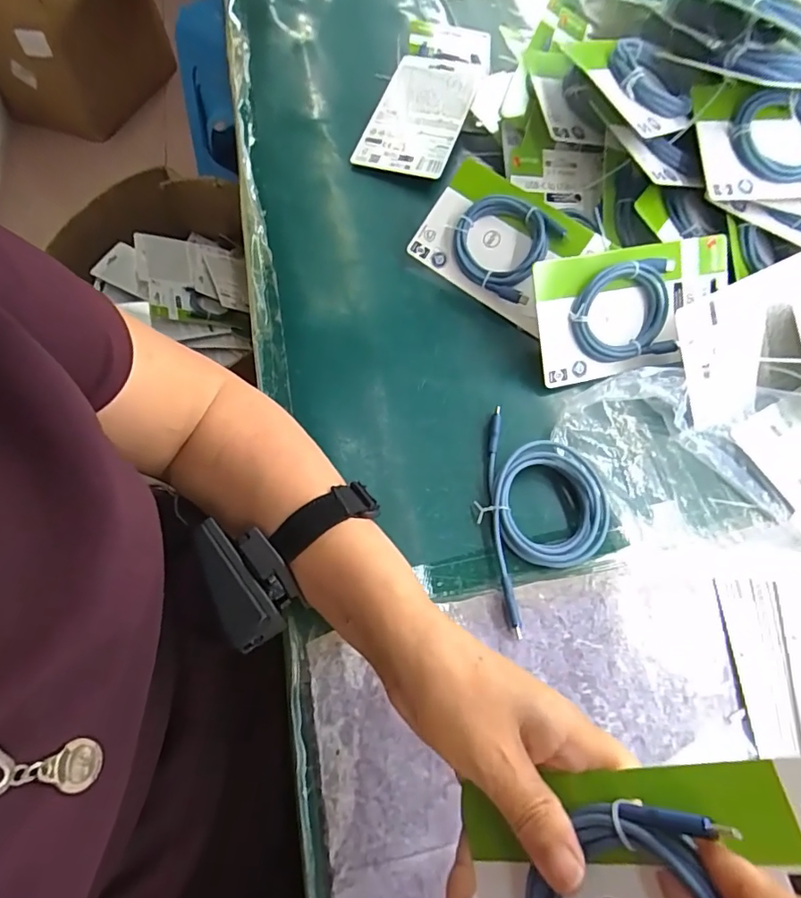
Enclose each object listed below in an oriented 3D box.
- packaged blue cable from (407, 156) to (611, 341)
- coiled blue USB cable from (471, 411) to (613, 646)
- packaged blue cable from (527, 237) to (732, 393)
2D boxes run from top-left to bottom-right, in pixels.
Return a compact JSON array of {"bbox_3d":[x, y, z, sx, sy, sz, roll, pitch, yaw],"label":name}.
[{"bbox_3d":[0.090,-0.185,0.450,0.144,0.020,0.103,37,97,12],"label":"packaged blue cable"},{"bbox_3d":[0.100,0.050,0.355,0.092,0.019,0.152,14,63,5],"label":"coiled blue USB cable"},{"bbox_3d":[0.197,-0.114,0.414,0.169,0.020,0.100,-10,99,-8],"label":"packaged blue cable"}]

